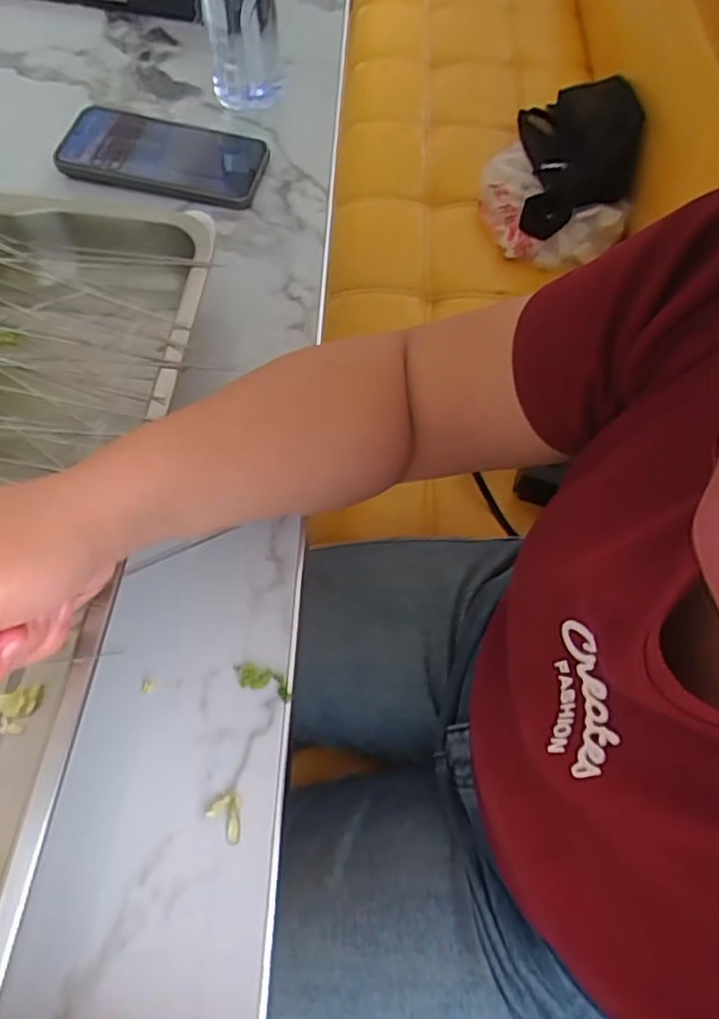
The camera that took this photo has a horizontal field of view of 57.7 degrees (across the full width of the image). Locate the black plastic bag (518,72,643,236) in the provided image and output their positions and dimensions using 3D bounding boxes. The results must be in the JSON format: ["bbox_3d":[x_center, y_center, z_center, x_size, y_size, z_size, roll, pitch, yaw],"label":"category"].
[{"bbox_3d":[0.303,-0.494,0.910,0.148,0.125,0.170,1,63,-2],"label":"black plastic bag"}]

